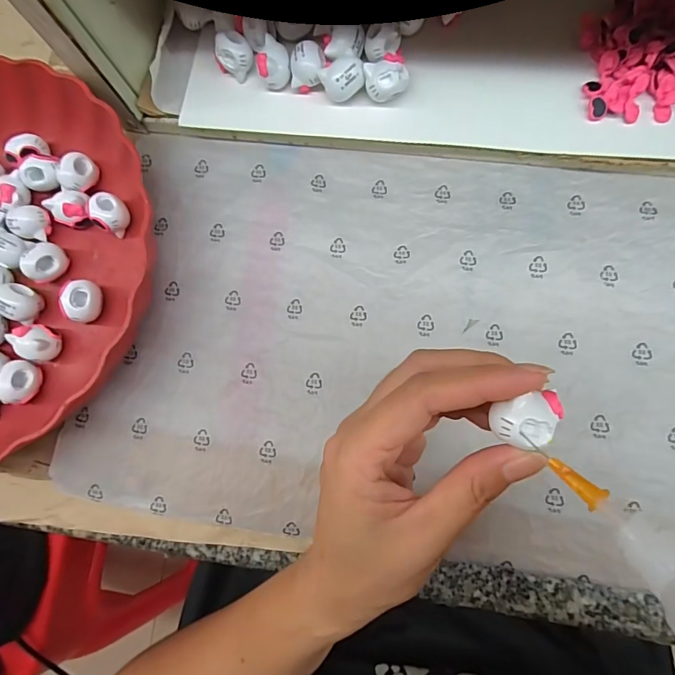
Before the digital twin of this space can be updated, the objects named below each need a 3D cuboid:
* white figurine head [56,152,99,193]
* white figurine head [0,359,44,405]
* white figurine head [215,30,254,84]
[{"bbox_3d":[-0.168,-0.107,0.285,0.018,0.018,0.024,30,85,10],"label":"white figurine head"},{"bbox_3d":[-0.192,0.027,0.262,0.014,0.016,0.025,1,81,6],"label":"white figurine head"},{"bbox_3d":[-0.064,-0.175,0.273,0.022,0.021,0.023,-1,81,6],"label":"white figurine head"}]

